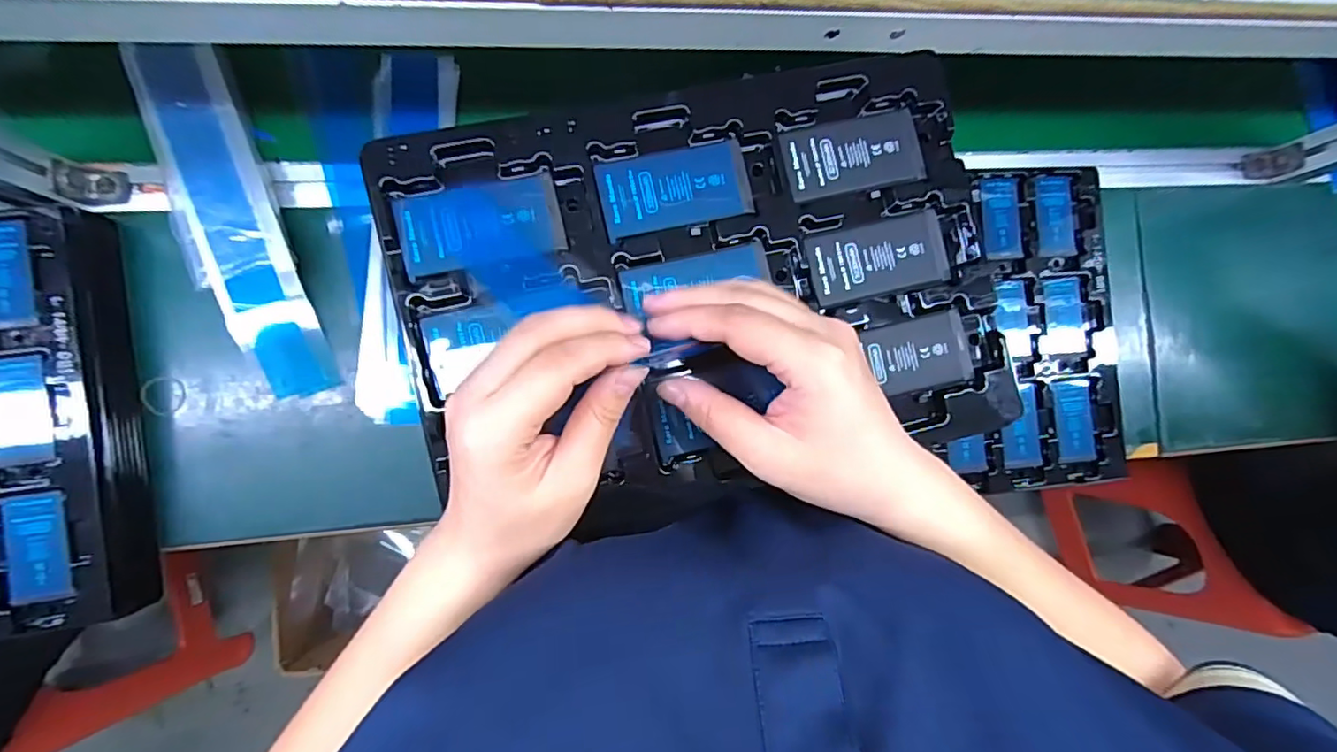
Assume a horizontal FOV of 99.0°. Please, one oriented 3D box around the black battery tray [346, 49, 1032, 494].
[{"bbox_3d":[0.024,-0.052,0.322,0.328,0.014,0.218,-12,89,-8],"label":"black battery tray"}]

